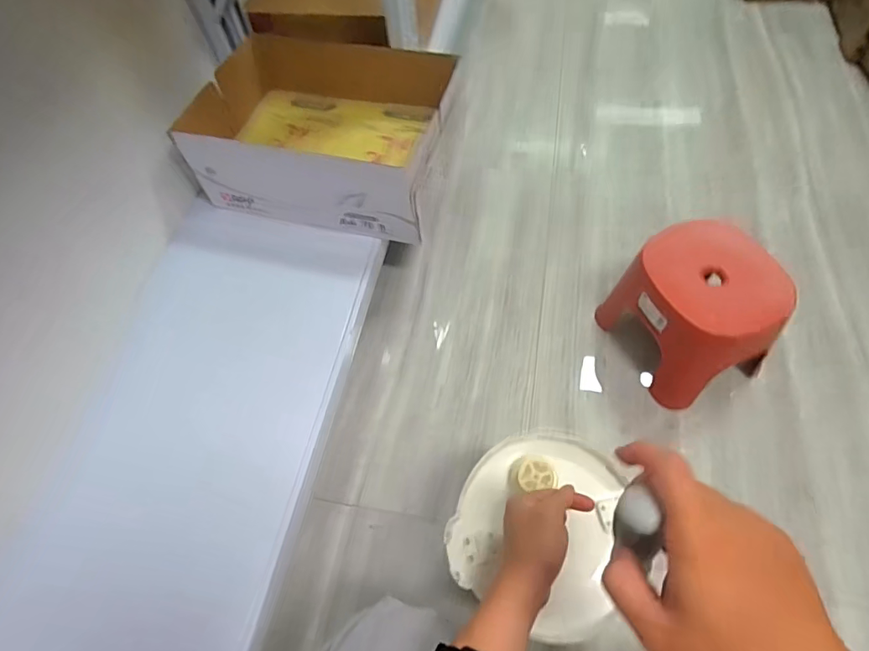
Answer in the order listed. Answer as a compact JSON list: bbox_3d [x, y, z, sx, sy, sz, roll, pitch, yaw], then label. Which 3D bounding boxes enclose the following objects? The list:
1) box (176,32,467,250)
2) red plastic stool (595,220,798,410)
[{"bbox_3d":[-0.194,-0.371,0.951,0.446,0.148,0.353,12,60,12],"label":"box"},{"bbox_3d":[0.417,-0.020,0.812,0.169,0.212,0.218,-23,59,-10],"label":"red plastic stool"}]

